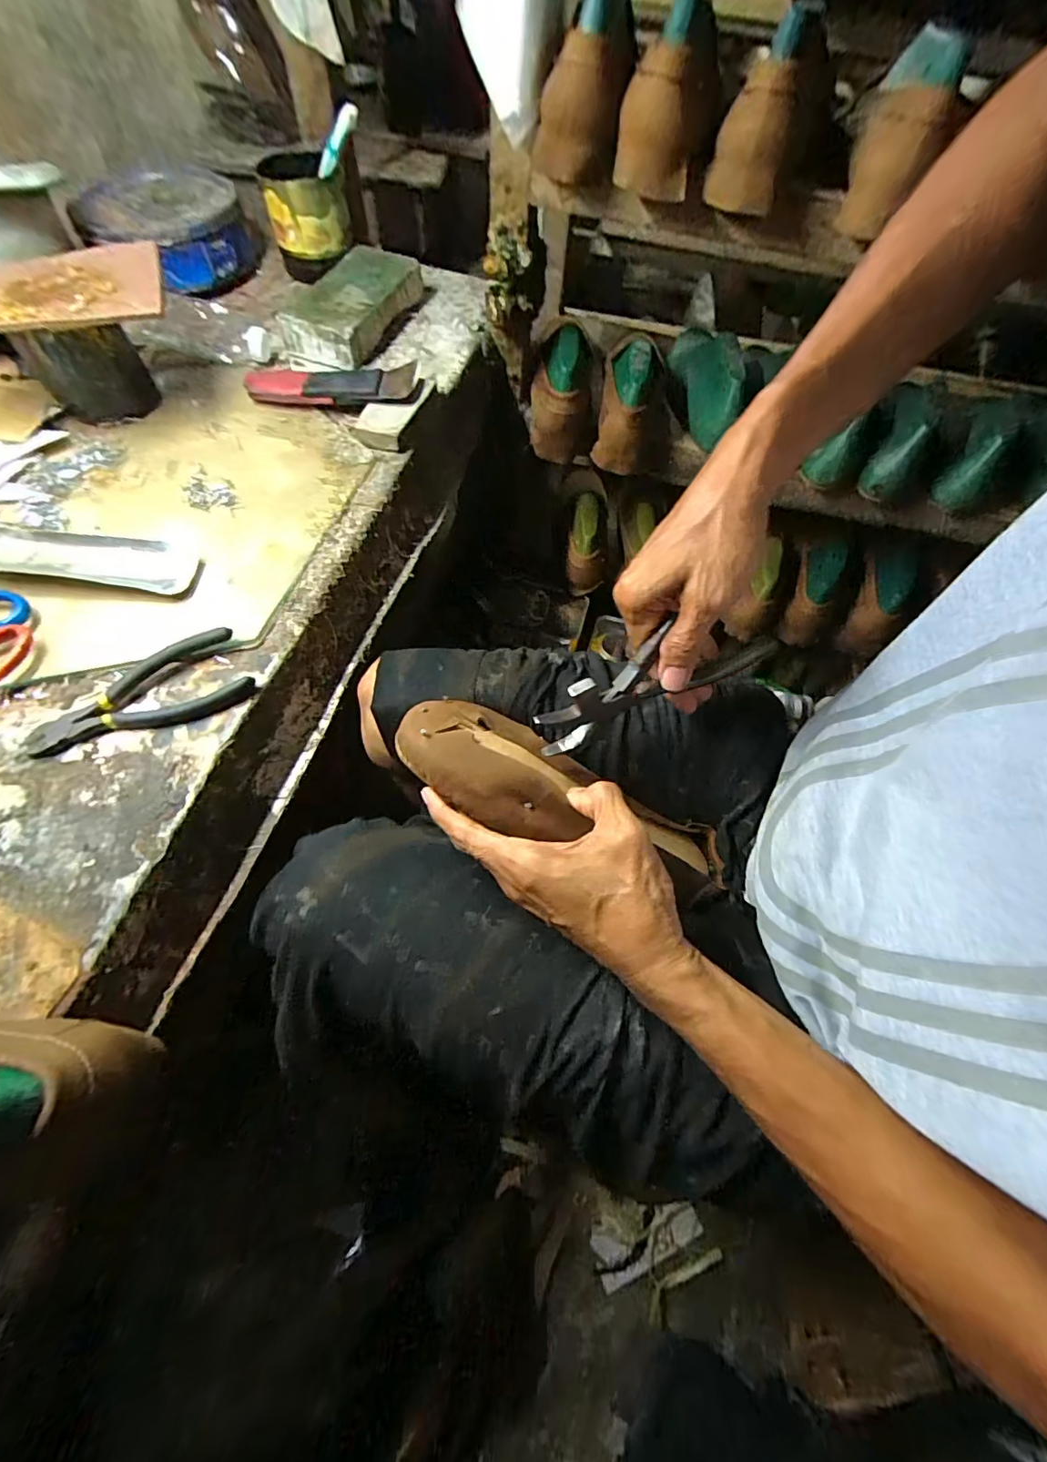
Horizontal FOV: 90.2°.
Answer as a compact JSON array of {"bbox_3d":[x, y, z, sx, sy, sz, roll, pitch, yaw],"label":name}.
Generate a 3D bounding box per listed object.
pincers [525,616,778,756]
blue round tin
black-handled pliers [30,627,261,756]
[{"bbox_3d":[0.100,-0.040,0.369,0.193,0.074,0.028,-20,65,-11],"label":"pincers"},{"bbox_3d":[-0.443,-0.612,0.647,0.190,0.066,0.190,2,61,-3],"label":"blue round tin"},{"bbox_3d":[-0.279,-0.020,0.380,0.149,0.017,0.061,-29,67,-18],"label":"black-handled pliers"}]

